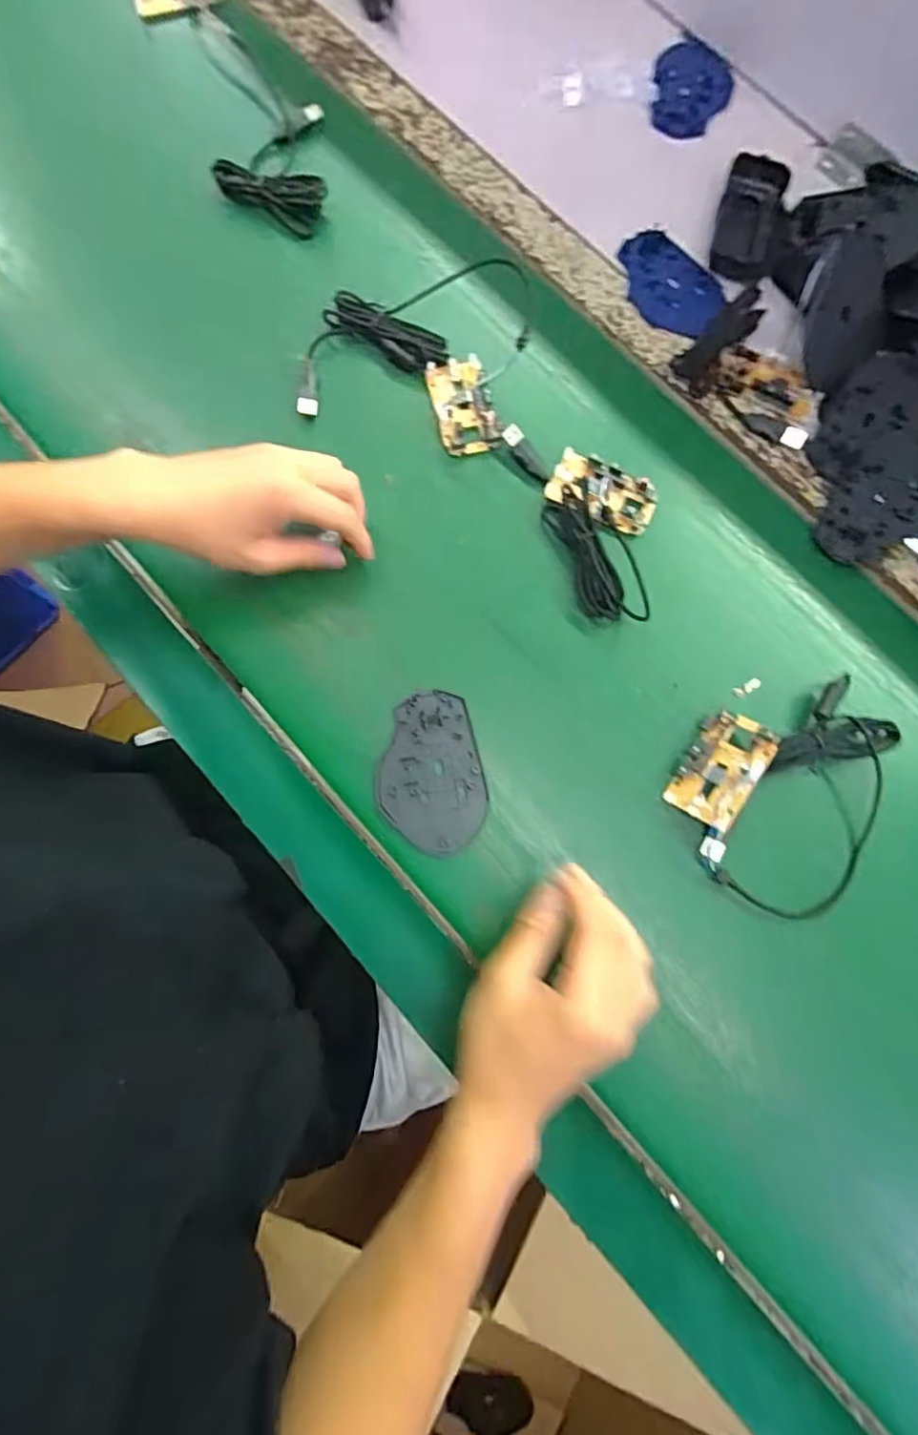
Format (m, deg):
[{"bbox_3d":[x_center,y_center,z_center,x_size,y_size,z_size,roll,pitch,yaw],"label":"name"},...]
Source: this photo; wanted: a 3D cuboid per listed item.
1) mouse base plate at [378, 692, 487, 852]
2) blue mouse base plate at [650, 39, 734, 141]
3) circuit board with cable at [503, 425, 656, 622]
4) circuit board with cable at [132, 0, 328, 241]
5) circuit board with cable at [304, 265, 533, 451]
[{"bbox_3d":[-0.019,0.037,0.403,0.071,0.006,0.106,0,81,-1],"label":"mouse base plate"},{"bbox_3d":[0.216,-0.586,0.542,0.070,0.012,0.115,26,81,3],"label":"blue mouse base plate"},{"bbox_3d":[0.106,-0.151,0.434,0.080,0.021,0.164,-22,82,-4],"label":"circuit board with cable"},{"bbox_3d":[-0.200,-0.565,0.511,0.100,0.021,0.333,-24,82,-5],"label":"circuit board with cable"},{"bbox_3d":[-0.038,-0.277,0.452,0.162,0.031,0.134,12,81,1],"label":"circuit board with cable"}]

